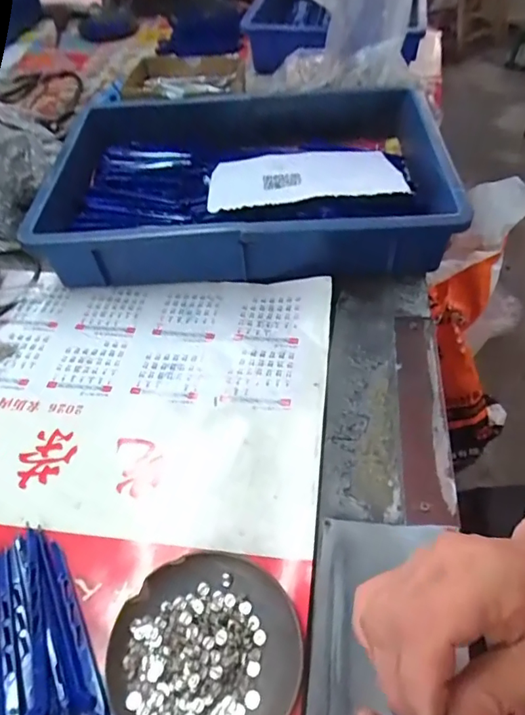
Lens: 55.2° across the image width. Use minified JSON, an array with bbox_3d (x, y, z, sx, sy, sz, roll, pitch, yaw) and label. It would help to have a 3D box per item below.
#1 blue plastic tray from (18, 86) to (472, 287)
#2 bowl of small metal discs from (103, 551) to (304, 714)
[{"bbox_3d":[-0.016,-0.201,0.575,0.418,0.082,0.281,-1,51,3],"label":"blue plastic tray"},{"bbox_3d":[-0.036,0.181,0.309,0.113,0.015,0.112,-2,51,2],"label":"bowl of small metal discs"}]

